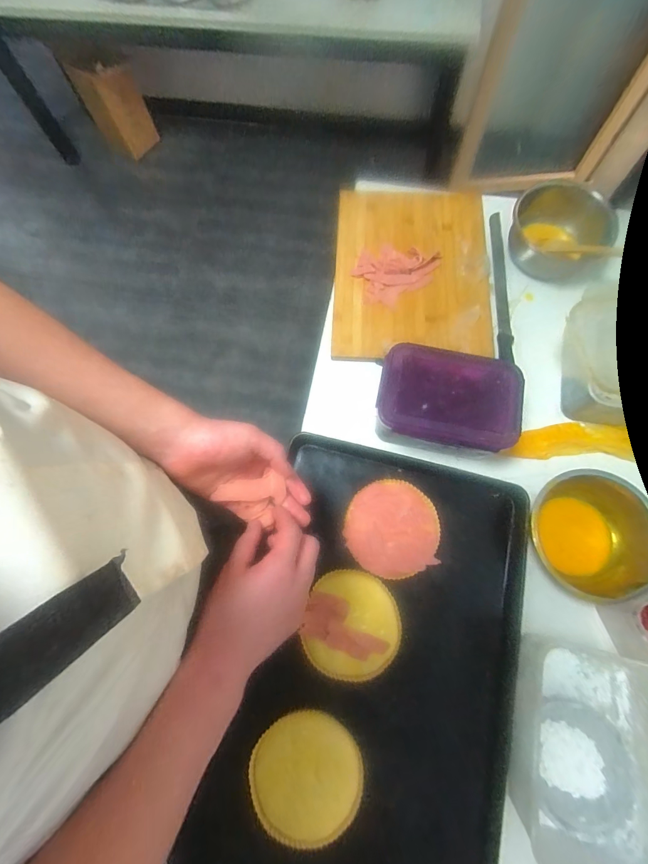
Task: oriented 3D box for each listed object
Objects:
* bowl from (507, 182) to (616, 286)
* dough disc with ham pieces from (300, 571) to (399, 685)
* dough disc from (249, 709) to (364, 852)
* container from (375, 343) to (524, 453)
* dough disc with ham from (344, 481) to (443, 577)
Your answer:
[{"bbox_3d":[0.454,-0.391,0.718,0.170,0.085,0.206,20,75,8],"label":"bowl"},{"bbox_3d":[0.042,0.282,0.545,0.136,0.010,0.142,0,73,2],"label":"dough disc with ham pieces"},{"bbox_3d":[-0.025,0.466,0.499,0.151,0.008,0.141,0,73,2],"label":"dough disc"},{"bbox_3d":[0.192,-0.042,0.610,0.211,0.110,0.155,7,74,4],"label":"container"},{"bbox_3d":[0.108,0.152,0.585,0.146,0.006,0.144,0,73,2],"label":"dough disc with ham"}]

